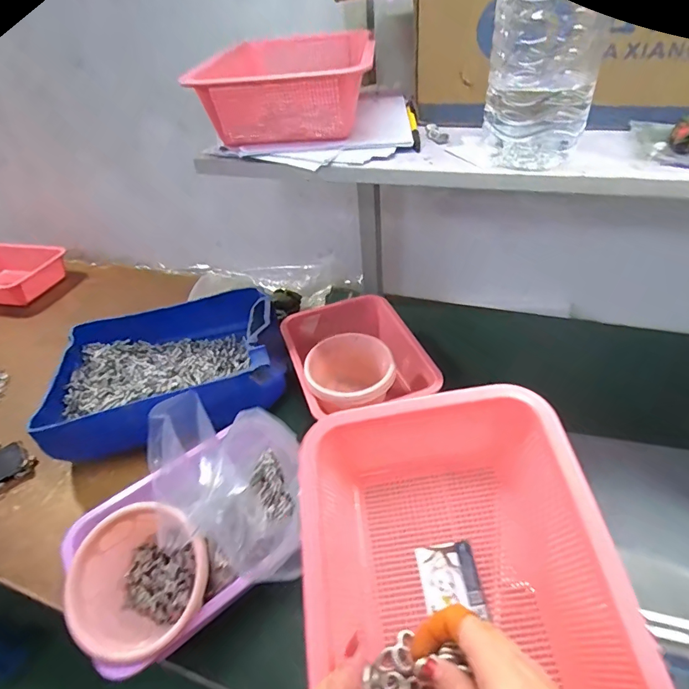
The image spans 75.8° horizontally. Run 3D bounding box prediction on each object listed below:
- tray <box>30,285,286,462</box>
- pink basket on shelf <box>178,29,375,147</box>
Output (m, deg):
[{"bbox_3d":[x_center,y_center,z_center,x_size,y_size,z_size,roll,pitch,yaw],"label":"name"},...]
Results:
[{"bbox_3d":[-0.312,0.049,0.814,0.391,0.116,0.292,-14,40,-9],"label":"tray"},{"bbox_3d":[-0.075,-0.353,0.605,0.200,0.083,0.265,-4,40,3],"label":"pink basket on shelf"}]

